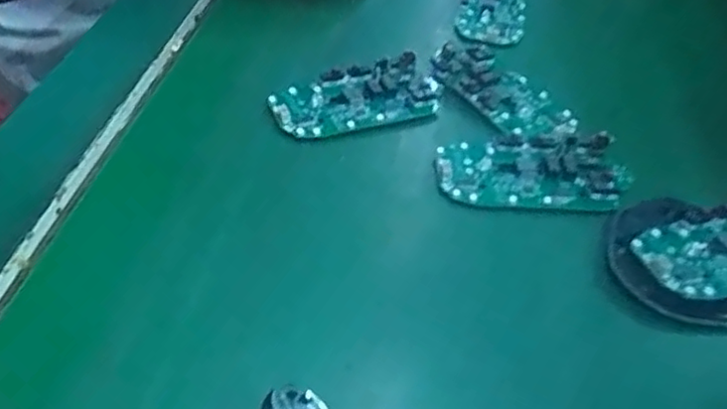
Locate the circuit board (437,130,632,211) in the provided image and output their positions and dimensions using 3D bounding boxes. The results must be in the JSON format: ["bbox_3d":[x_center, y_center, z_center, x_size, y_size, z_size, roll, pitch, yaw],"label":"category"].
[{"bbox_3d":[0.084,-0.019,0.336,0.093,0.016,0.045,3,43,-5],"label":"circuit board"}]

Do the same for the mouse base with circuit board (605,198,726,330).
[{"bbox_3d":[0.166,0.021,0.305,0.107,0.022,0.066,1,43,-8],"label":"mouse base with circuit board"}]

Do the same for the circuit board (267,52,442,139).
[{"bbox_3d":[-0.003,-0.060,0.364,0.092,0.012,0.043,-14,47,-22],"label":"circuit board"}]

